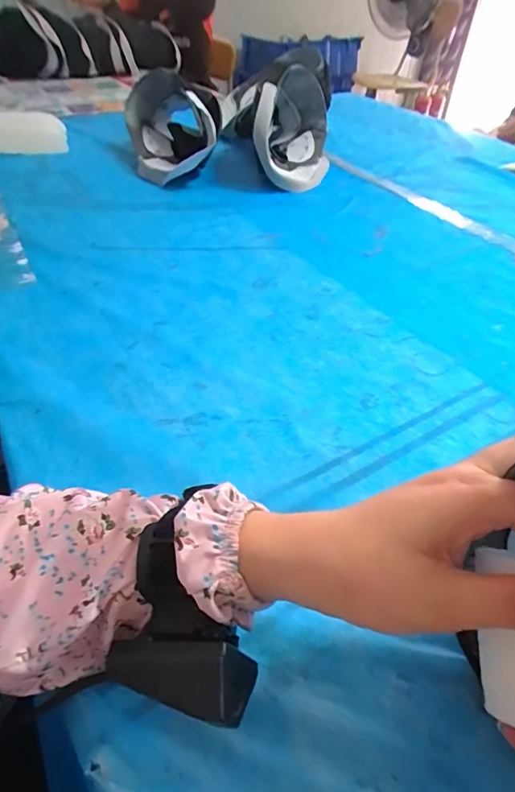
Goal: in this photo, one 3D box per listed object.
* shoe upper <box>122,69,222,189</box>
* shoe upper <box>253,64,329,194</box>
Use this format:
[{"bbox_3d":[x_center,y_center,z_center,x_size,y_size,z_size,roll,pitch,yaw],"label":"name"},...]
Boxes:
[{"bbox_3d":[-0.166,-0.529,0.896,0.148,0.138,0.289,-10,45,-13],"label":"shoe upper"},{"bbox_3d":[0.075,-0.513,0.877,0.121,0.145,0.335,7,44,5],"label":"shoe upper"}]

